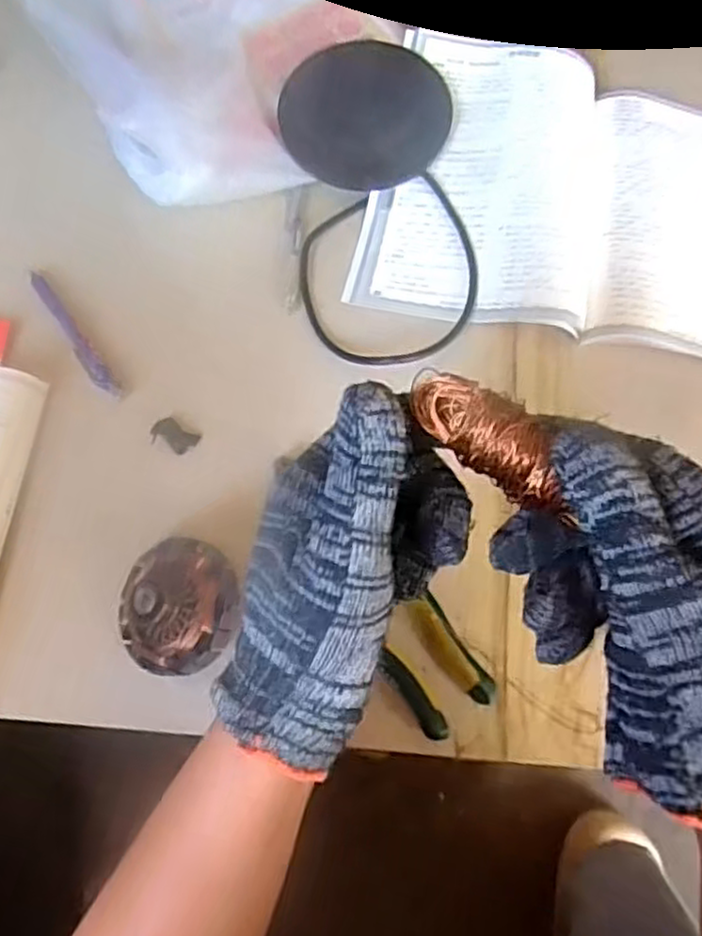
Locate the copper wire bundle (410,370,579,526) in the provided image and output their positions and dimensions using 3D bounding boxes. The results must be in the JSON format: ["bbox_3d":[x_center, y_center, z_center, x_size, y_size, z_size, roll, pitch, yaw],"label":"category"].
[{"bbox_3d":[0.048,-0.010,0.246,0.064,0.018,0.022,43,71,10],"label":"copper wire bundle"}]

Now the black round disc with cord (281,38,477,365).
[{"bbox_3d":[0.021,-0.221,0.570,0.146,0.051,0.299,-3,63,-3],"label":"black round disc with cord"}]

